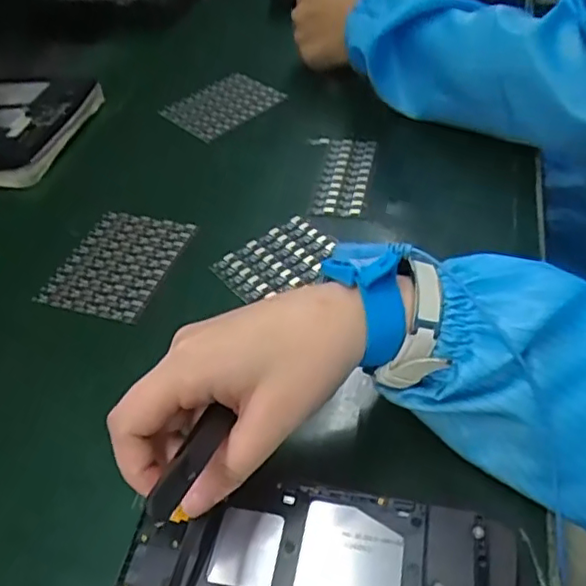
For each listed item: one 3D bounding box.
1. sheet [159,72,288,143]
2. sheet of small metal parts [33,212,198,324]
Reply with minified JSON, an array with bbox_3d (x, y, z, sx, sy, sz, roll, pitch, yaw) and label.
[{"bbox_3d":[-0.067,-0.182,0.570,0.097,0.004,0.082,-37,55,-21],"label":"sheet"},{"bbox_3d":[-0.126,-0.023,0.427,0.079,0.010,0.097,11,45,17],"label":"sheet of small metal parts"}]

